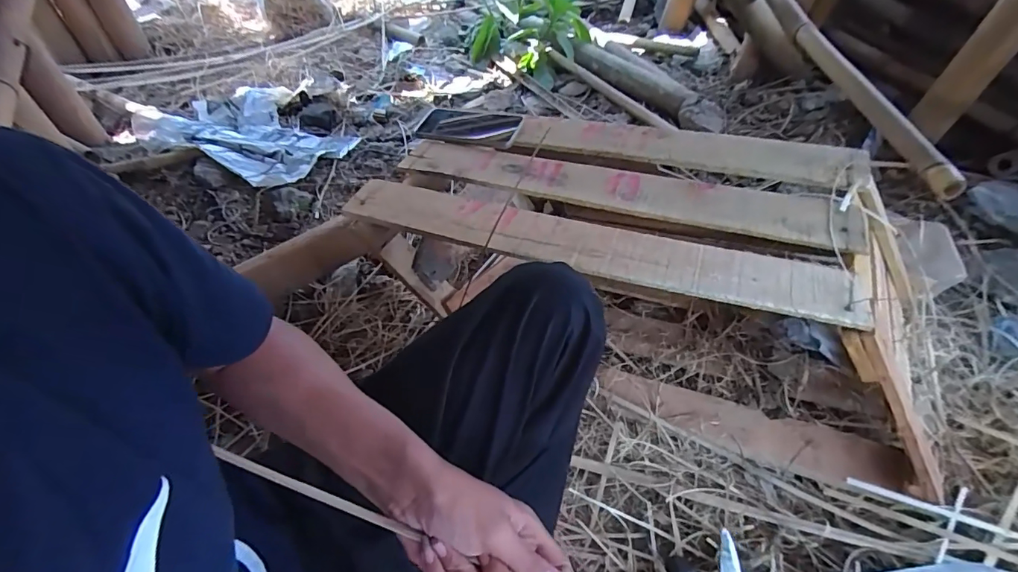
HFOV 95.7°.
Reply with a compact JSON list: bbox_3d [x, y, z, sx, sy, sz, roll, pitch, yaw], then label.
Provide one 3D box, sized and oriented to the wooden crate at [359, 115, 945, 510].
[{"bbox_3d":[0.205,-0.011,0.688,0.773,0.332,0.302,18,53,15],"label":"wooden crate"}]

